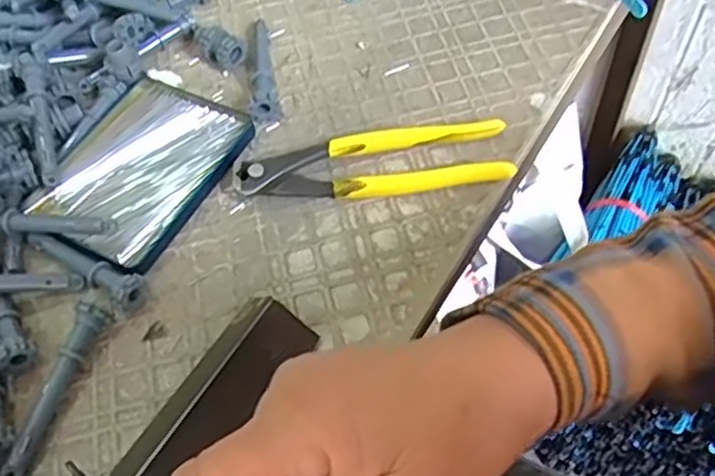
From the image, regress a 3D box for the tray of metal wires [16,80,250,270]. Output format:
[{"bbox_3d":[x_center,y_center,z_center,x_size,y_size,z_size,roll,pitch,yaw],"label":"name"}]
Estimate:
[{"bbox_3d":[-0.137,-0.047,0.434,0.096,0.007,0.128,25,63,16],"label":"tray of metal wires"}]

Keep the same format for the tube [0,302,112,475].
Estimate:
[{"bbox_3d":[-0.154,0.078,0.353,0.017,0.015,0.091,12,60,9],"label":"tube"}]

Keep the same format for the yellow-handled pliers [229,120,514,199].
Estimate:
[{"bbox_3d":[0.009,-0.046,0.421,0.162,0.015,0.050,-7,59,-3],"label":"yellow-handled pliers"}]

